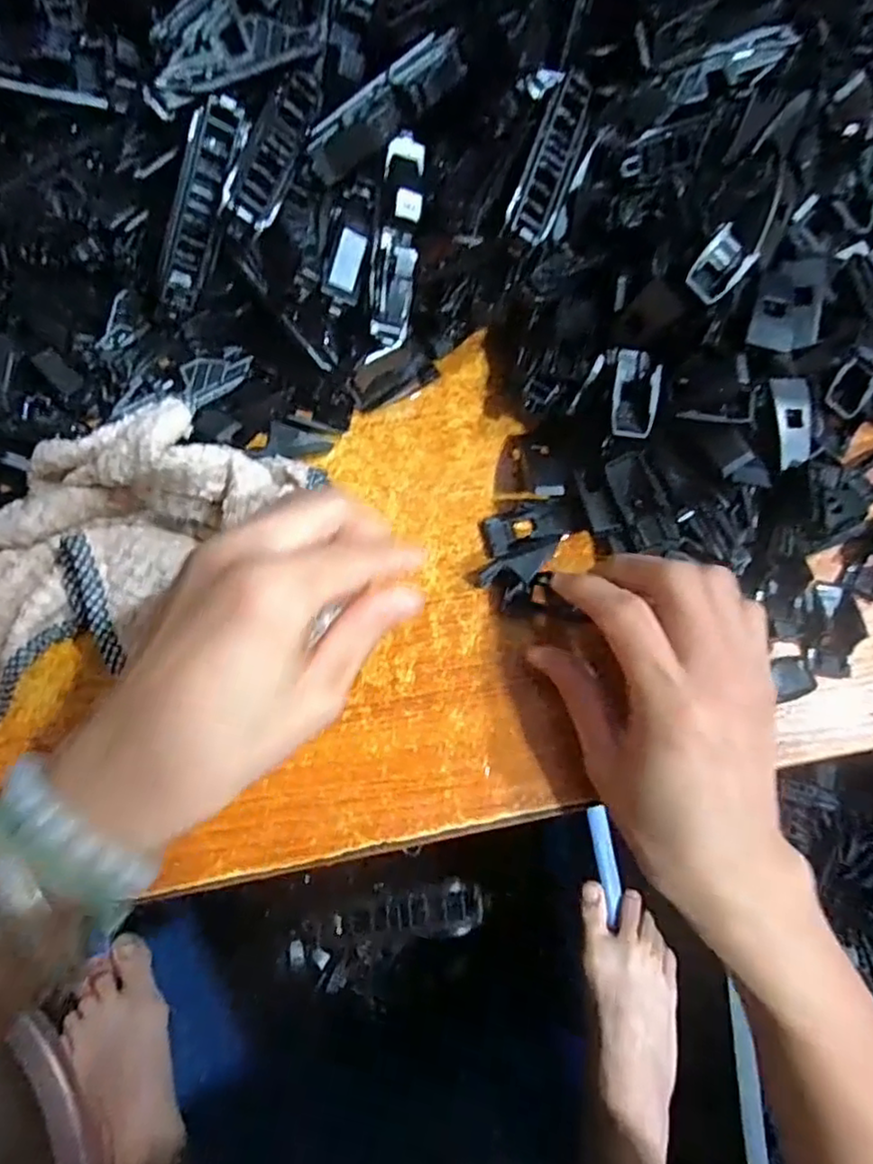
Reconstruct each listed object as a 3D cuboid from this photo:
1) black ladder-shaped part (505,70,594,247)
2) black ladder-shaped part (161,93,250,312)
[{"bbox_3d":[0.048,-0.173,0.268,0.017,0.014,0.075,21,75,5],"label":"black ladder-shaped part"},{"bbox_3d":[-0.094,-0.147,0.259,0.011,0.020,0.077,33,118,8],"label":"black ladder-shaped part"}]

